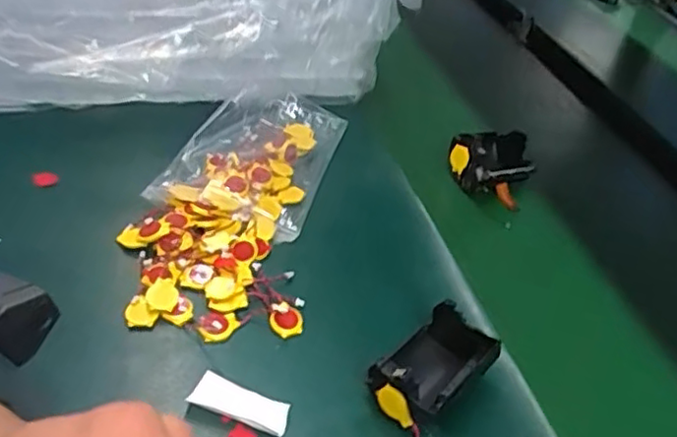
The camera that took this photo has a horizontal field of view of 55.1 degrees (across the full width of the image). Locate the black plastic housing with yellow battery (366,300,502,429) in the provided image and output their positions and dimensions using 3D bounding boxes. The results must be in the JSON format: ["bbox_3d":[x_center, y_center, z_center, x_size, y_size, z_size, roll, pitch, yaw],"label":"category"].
[{"bbox_3d":[0.056,0.086,0.377,0.053,0.039,0.073,28,42,23],"label":"black plastic housing with yellow battery"}]

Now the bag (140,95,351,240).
[{"bbox_3d":[-0.064,-0.054,0.534,0.112,0.027,0.175,18,39,8],"label":"bag"}]

